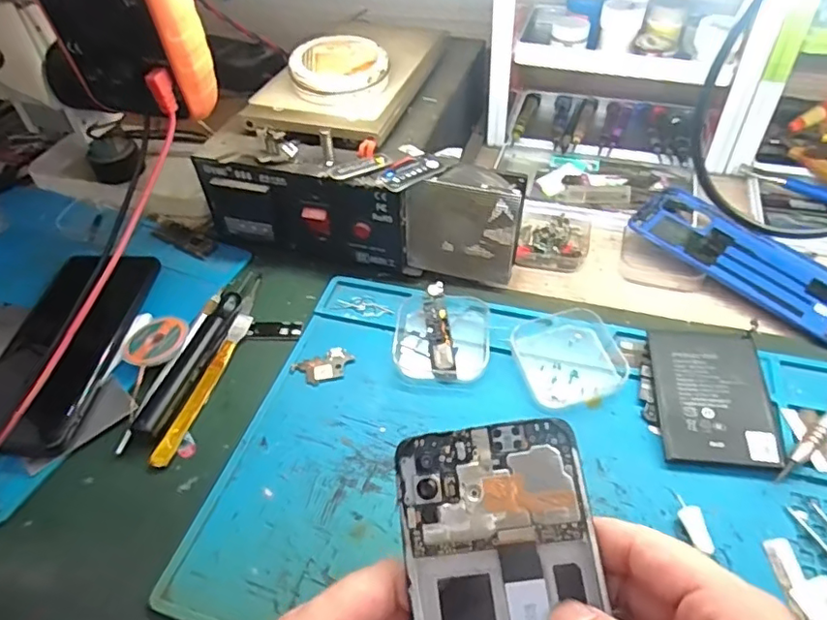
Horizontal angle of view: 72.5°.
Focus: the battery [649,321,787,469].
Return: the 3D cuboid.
[{"bbox_3d":[0.181,0.050,0.339,0.065,0.006,0.089,4,53,8],"label":"battery"}]

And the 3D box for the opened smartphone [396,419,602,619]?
[{"bbox_3d":[0.037,0.121,0.207,0.071,0.007,0.155,-8,71,5],"label":"opened smartphone"}]

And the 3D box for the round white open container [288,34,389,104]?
[{"bbox_3d":[-0.057,-0.185,0.429,0.073,0.015,0.074,0,60,-1],"label":"round white open container"}]

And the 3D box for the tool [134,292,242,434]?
[{"bbox_3d":[-0.147,0.032,0.381,0.016,0.015,0.120,8,49,11],"label":"tool"}]

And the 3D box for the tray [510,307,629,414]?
[{"bbox_3d":[0.101,0.030,0.368,0.066,0.013,0.065,-13,48,-8],"label":"tray"}]

